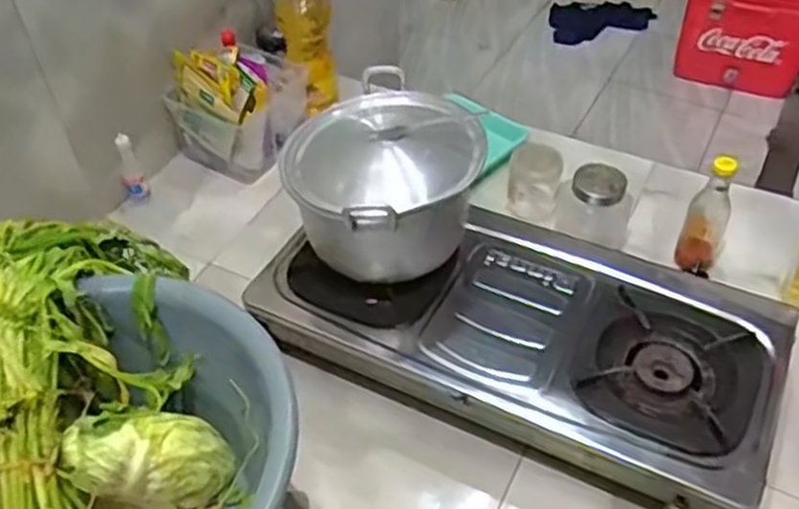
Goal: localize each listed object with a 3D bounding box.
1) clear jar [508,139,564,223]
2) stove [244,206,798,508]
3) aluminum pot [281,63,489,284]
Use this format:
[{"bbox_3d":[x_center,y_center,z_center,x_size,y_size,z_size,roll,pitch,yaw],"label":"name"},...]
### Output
[{"bbox_3d":[0.234,-0.125,1.307,0.085,0.110,0.078,9,46,10],"label":"clear jar"},{"bbox_3d":[0.165,0.088,1.056,0.679,0.096,0.347,19,49,22],"label":"stove"},{"bbox_3d":[-0.020,-0.096,1.021,0.233,0.192,0.221,-29,51,-24],"label":"aluminum pot"}]

